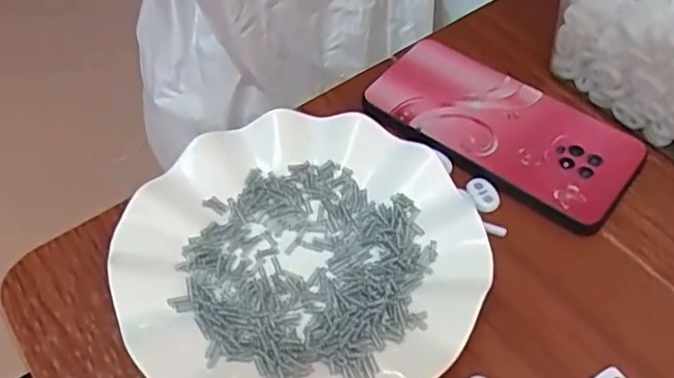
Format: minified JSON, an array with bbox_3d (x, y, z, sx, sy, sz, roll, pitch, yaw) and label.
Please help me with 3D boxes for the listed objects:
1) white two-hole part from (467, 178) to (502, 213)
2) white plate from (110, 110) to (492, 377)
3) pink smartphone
[{"bbox_3d":[0.086,0.003,0.364,0.017,0.005,0.021,-14,55,-8],"label":"white two-hole part"},{"bbox_3d":[-0.019,0.035,0.328,0.180,0.025,0.180,-1,54,2],"label":"white plate"},{"bbox_3d":[0.099,-0.040,0.386,0.164,0.007,0.083,33,62,23],"label":"pink smartphone"}]

